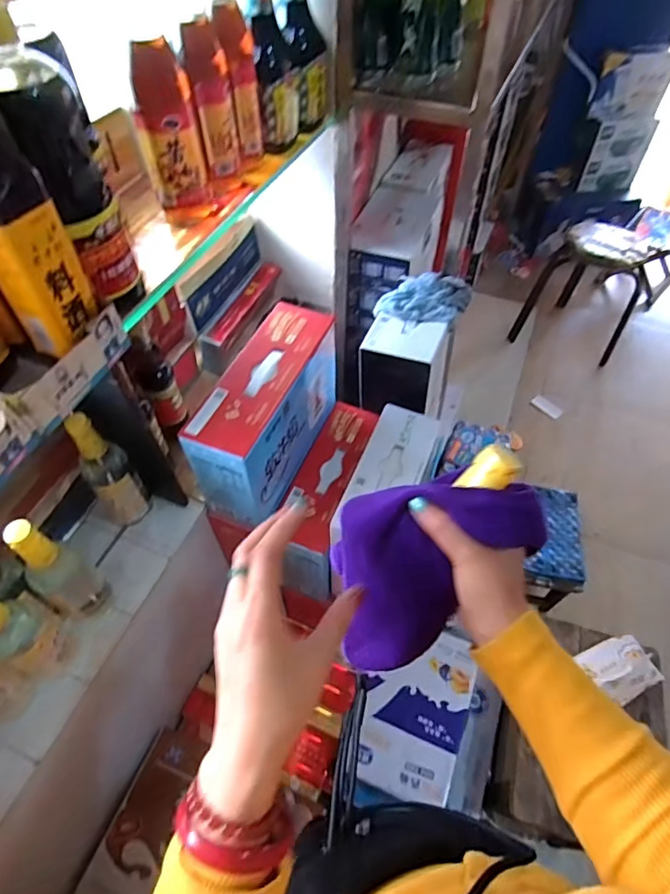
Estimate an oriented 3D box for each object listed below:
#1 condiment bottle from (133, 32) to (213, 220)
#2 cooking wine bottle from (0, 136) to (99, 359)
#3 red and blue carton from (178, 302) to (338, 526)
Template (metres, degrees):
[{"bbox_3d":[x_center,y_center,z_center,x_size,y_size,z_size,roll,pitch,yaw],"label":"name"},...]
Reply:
[{"bbox_3d":[-0.192,-0.358,0.578,0.066,0.179,0.050,-9,54,-7],"label":"condiment bottle"},{"bbox_3d":[-0.257,-0.183,0.385,0.062,0.243,0.071,23,57,23],"label":"cooking wine bottle"},{"bbox_3d":[-0.109,-0.055,0.838,0.118,0.200,0.321,20,56,14],"label":"red and blue carton"}]

